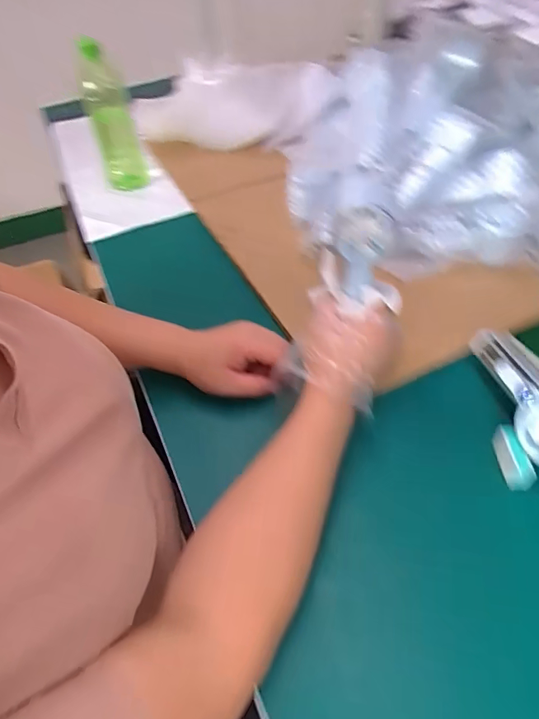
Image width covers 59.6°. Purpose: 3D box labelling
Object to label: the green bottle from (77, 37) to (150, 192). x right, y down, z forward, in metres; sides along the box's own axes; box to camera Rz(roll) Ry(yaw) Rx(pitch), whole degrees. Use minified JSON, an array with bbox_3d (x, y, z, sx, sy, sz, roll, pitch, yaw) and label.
[{"bbox_3d":[-0.243,-0.366,0.724,0.065,0.209,0.057,-14,49,-8],"label":"green bottle"}]

